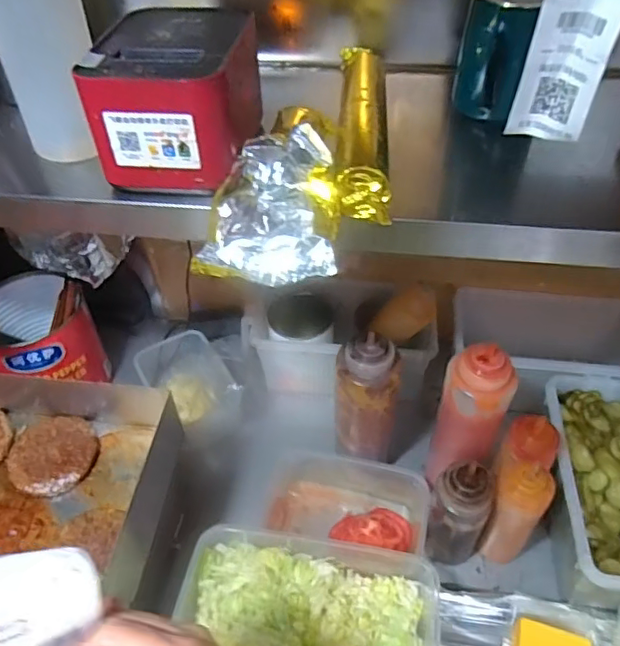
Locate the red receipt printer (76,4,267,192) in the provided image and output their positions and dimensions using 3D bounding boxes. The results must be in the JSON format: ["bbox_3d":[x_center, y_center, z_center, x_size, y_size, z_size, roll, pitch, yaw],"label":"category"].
[{"bbox_3d":[-0.107,-0.195,0.494,0.127,0.093,0.144,4,47,4],"label":"red receipt printer"}]

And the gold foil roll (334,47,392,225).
[{"bbox_3d":[0.050,-0.184,0.524,0.046,0.037,0.242,3,47,3],"label":"gold foil roll"}]

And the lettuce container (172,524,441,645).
[{"bbox_3d":[-0.002,0.337,0.619,0.267,0.079,0.183,6,47,5],"label":"lettuce container"}]

